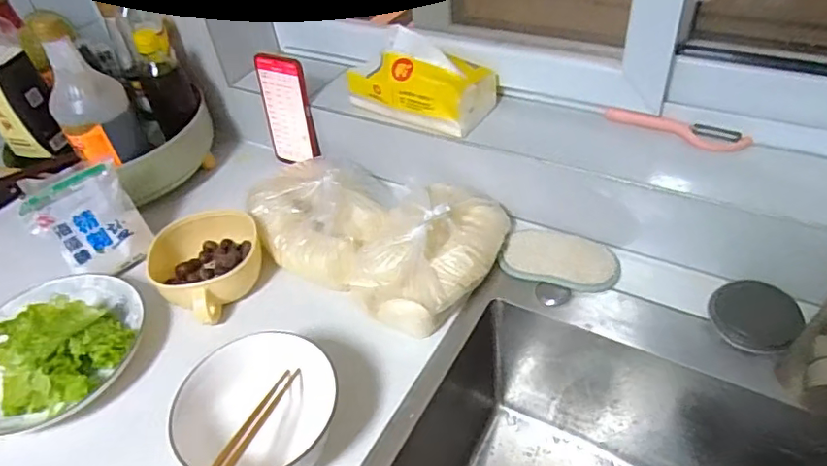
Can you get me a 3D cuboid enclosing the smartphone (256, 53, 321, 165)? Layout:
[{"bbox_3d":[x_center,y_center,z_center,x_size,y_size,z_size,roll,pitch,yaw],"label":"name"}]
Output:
[{"bbox_3d":[-0.179,-0.173,0.786,0.079,0.160,0.013,11,37,24],"label":"smartphone"}]

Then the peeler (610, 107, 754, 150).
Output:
[{"bbox_3d":[0.294,-0.118,0.620,0.149,0.016,0.043,14,47,22],"label":"peeler"}]

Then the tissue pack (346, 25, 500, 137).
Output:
[{"bbox_3d":[0.005,-0.197,0.706,0.180,0.078,0.094,19,49,25],"label":"tissue pack"}]

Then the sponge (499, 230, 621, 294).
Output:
[{"bbox_3d":[0.169,0.032,0.641,0.130,0.011,0.067,11,65,20],"label":"sponge"}]

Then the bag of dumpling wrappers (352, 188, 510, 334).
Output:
[{"bbox_3d":[0.018,0.010,0.630,0.136,0.062,0.208,28,53,32],"label":"bag of dumpling wrappers"}]

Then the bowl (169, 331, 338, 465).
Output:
[{"bbox_3d":[-0.145,0.157,0.513,0.122,0.060,0.132,-4,43,4],"label":"bowl"}]

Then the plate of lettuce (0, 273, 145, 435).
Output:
[{"bbox_3d":[-0.396,0.112,0.584,0.186,0.075,0.166,-25,46,-18],"label":"plate of lettuce"}]

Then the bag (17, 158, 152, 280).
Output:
[{"bbox_3d":[-0.395,-0.014,0.674,0.107,0.117,0.073,-32,48,-24],"label":"bag"}]

